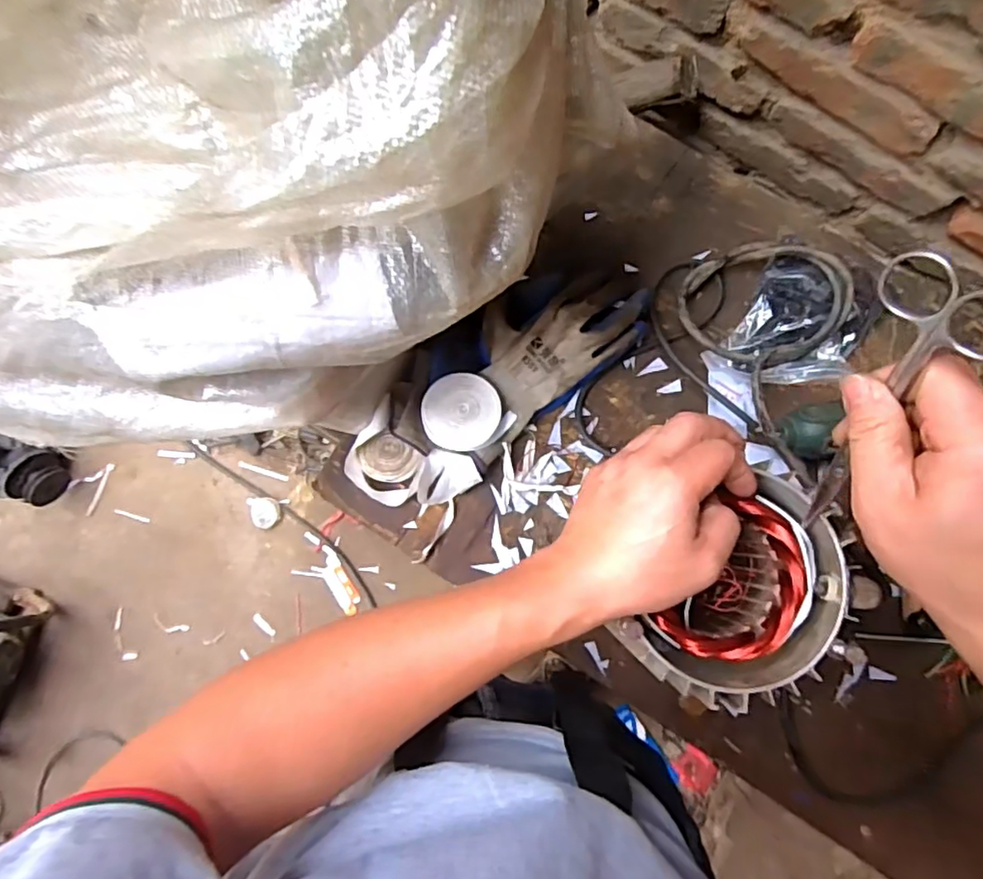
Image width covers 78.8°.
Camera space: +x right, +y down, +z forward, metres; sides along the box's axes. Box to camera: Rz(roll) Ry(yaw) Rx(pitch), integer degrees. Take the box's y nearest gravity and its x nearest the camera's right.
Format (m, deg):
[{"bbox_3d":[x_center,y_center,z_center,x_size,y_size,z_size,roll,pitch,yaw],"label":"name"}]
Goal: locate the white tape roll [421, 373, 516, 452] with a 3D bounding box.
[{"bbox_3d":[-0.023,-0.021,0.495,0.064,0.024,0.064,0,83,1],"label":"white tape roll"}]

